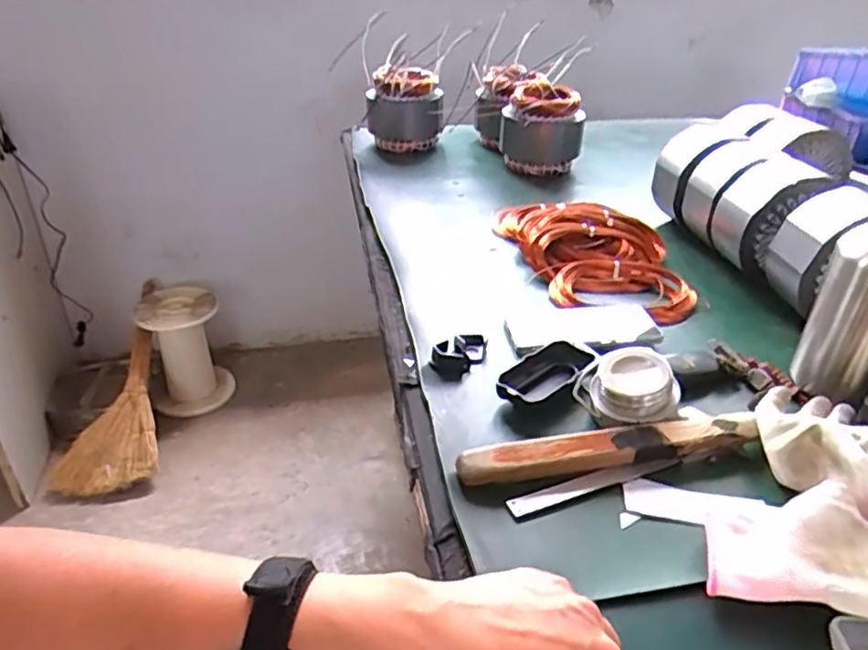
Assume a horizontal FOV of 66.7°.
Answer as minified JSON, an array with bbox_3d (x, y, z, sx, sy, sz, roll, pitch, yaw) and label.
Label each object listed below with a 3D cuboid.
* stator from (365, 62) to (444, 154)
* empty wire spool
[{"bbox_3d":[-0.056,-0.432,1.322,0.149,0.163,0.123,1,31,0],"label":"stator"},{"bbox_3d":[-0.662,0.070,1.773,0.205,0.311,0.178,-7,32,-13],"label":"empty wire spool"}]

